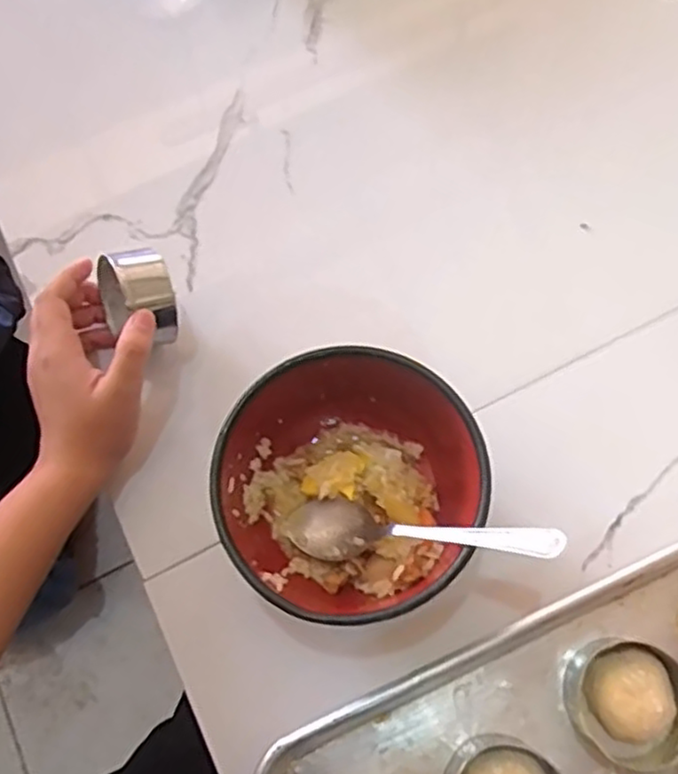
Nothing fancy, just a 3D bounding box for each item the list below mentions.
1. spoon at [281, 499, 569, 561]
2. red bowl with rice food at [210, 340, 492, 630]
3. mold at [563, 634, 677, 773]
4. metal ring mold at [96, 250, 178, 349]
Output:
[{"bbox_3d":[0.040,0.080,0.374,0.159,0.018,0.033,-3,66,37],"label":"spoon"},{"bbox_3d":[0.007,0.058,0.399,0.140,0.072,0.144,-1,72,2],"label":"red bowl with rice food"},{"bbox_3d":[0.162,0.173,0.382,0.067,0.026,0.060,33,76,12],"label":"mold"},{"bbox_3d":[-0.128,-0.054,0.439,0.035,0.063,0.059,-16,87,-37],"label":"metal ring mold"}]

